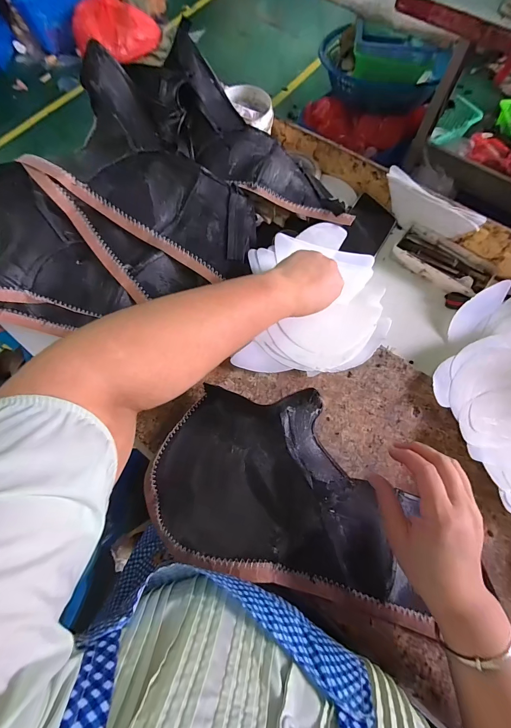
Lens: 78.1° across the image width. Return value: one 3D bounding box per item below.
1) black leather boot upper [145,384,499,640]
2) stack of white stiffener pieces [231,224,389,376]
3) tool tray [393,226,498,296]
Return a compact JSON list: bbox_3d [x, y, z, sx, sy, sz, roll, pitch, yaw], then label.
[{"bbox_3d":[0.041,0.134,0.331,0.316,0.068,0.179,15,71,7],"label":"black leather boot upper"},{"bbox_3d":[0.080,-0.094,0.438,0.201,0.038,0.210,6,70,3],"label":"stack of white stiffener pieces"},{"bbox_3d":[0.295,-0.161,0.494,0.146,0.021,0.075,37,75,13],"label":"tool tray"}]

